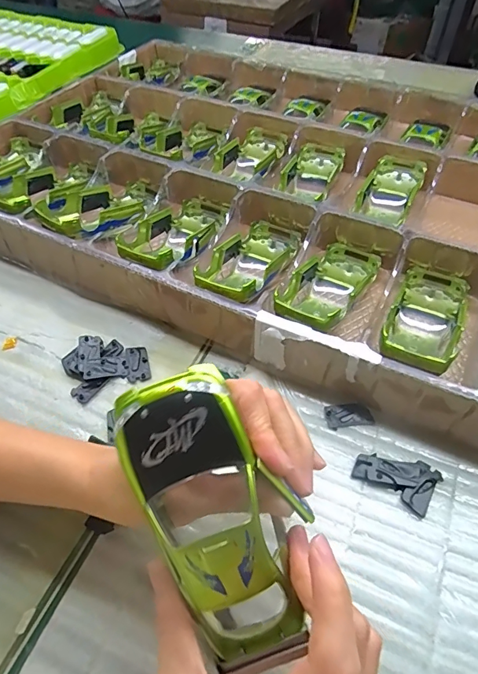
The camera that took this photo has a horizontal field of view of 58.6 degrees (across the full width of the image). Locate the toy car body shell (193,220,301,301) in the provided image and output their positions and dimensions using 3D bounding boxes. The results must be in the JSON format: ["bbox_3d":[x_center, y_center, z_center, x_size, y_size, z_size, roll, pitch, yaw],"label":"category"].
[{"bbox_3d":[0.011,-0.066,0.386,0.061,0.034,0.137,15,34,12],"label":"toy car body shell"}]

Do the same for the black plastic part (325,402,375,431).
[{"bbox_3d":[0.081,0.057,0.313,0.033,0.004,0.018,-8,52,-6],"label":"black plastic part"}]

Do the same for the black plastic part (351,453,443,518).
[{"bbox_3d":[0.104,0.091,0.283,0.050,0.007,0.032,24,56,18],"label":"black plastic part"}]

